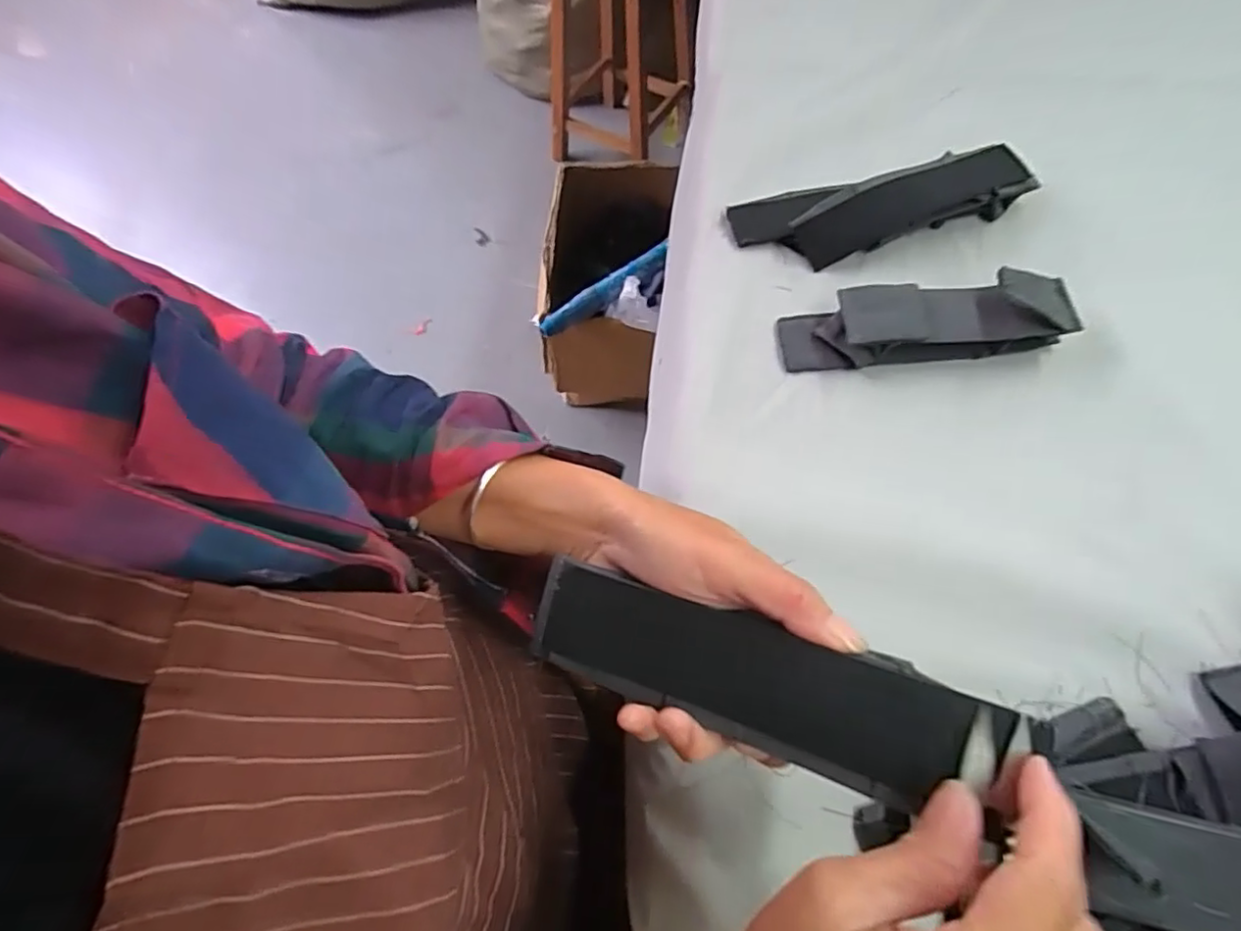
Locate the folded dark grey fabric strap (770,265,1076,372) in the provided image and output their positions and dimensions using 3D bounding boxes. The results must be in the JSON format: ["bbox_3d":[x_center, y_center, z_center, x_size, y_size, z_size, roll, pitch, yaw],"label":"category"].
[{"bbox_3d":[0.206,-0.098,0.422,0.182,0.038,0.045,-4,63,-1],"label":"folded dark grey fabric strap"}]

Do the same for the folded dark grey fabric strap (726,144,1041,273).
[{"bbox_3d":[0.201,-0.197,0.475,0.222,0.035,0.069,-9,63,-3],"label":"folded dark grey fabric strap"}]

